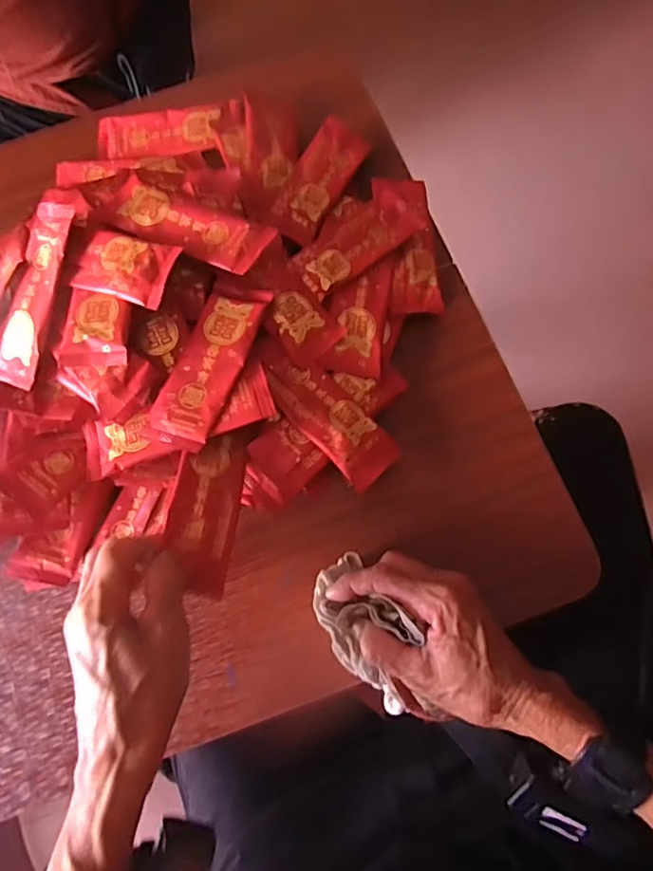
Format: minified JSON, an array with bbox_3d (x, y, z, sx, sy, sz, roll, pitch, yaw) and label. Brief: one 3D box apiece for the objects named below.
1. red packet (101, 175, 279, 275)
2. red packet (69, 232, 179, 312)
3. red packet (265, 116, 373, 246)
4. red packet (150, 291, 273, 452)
[{"bbox_3d":[-0.105,-0.156,0.409,0.132,0.006,0.047,25,70,14],"label":"red packet"},{"bbox_3d":[-0.145,-0.119,0.393,0.072,0.009,0.046,15,81,16],"label":"red packet"},{"bbox_3d":[-0.006,-0.225,0.482,0.048,0.015,0.130,26,74,10],"label":"red packet"},{"bbox_3d":[-0.083,-0.053,0.395,0.045,0.007,0.127,19,73,8],"label":"red packet"}]

